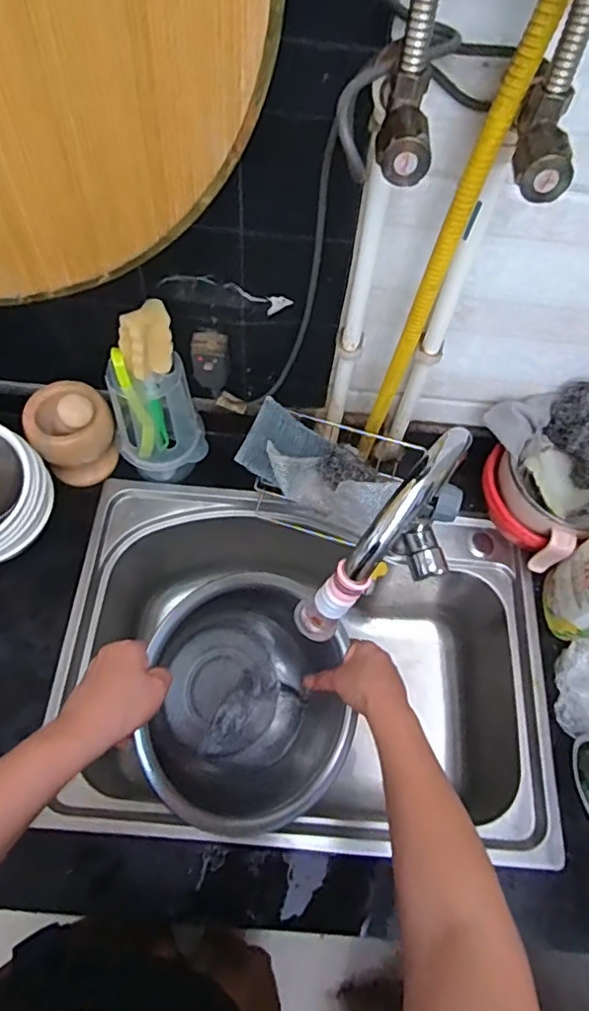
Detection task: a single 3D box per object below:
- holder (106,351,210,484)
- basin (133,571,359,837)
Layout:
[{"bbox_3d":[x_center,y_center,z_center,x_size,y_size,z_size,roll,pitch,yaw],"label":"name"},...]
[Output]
[{"bbox_3d":[-0.169,-0.101,0.740,0.109,0.194,0.065,-17,66,-12],"label":"holder"},{"bbox_3d":[-0.046,0.195,0.573,0.217,0.126,0.217,11,64,-23],"label":"basin"}]

